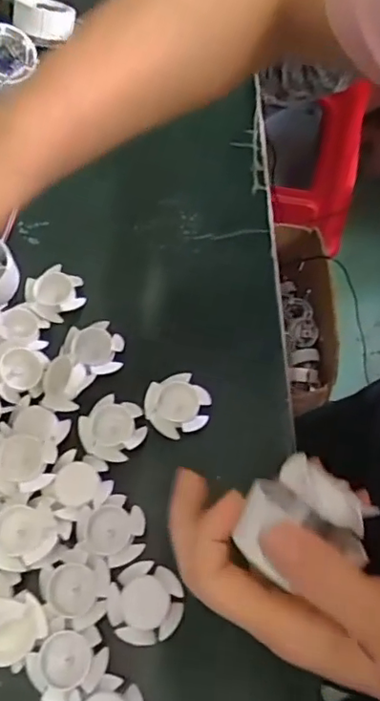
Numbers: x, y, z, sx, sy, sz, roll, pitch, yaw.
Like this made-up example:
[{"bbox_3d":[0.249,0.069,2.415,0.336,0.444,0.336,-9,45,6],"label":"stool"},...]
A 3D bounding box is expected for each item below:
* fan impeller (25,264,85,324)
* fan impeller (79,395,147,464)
[{"bbox_3d":[-0.097,-0.041,0.412,0.039,0.017,0.036,-34,69,-17],"label":"fan impeller"},{"bbox_3d":[-0.049,0.052,0.364,0.040,0.016,0.037,1,63,-1],"label":"fan impeller"}]

